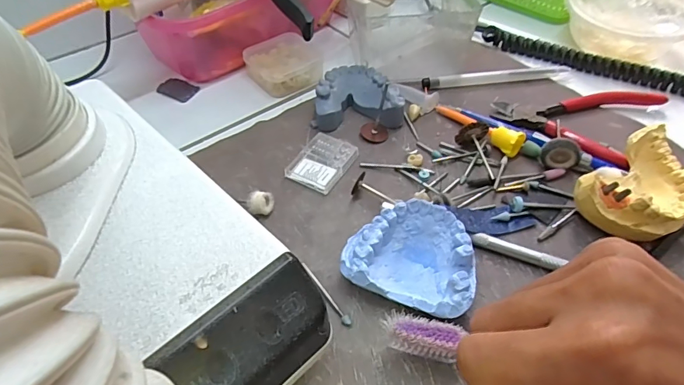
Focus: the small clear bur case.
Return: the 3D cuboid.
[{"bbox_3d":[-0.013,-0.021,0.313,0.035,0.005,0.046,23,53,19],"label":"small clear bur case"}]

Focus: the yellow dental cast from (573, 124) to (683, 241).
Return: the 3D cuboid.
[{"bbox_3d":[0.180,0.000,0.271,0.067,0.039,0.052,-31,56,-24],"label":"yellow dental cast"}]

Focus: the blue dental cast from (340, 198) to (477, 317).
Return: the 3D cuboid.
[{"bbox_3d":[0.039,0.036,0.247,0.067,0.029,0.056,19,52,16],"label":"blue dental cast"}]

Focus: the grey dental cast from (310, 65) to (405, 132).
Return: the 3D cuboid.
[{"bbox_3d":[0.010,-0.074,0.346,0.066,0.023,0.055,-6,50,-5],"label":"grey dental cast"}]

